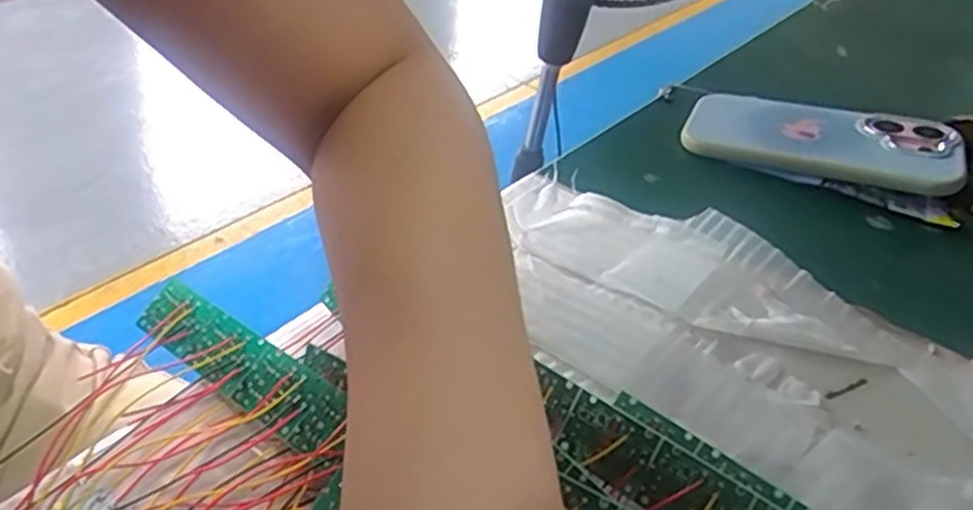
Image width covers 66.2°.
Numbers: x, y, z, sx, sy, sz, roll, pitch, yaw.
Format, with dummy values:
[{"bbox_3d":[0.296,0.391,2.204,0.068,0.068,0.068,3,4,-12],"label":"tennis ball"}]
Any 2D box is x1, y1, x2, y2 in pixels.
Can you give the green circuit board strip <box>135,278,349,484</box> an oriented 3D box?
[{"bbox_3d":[-0.097,0.043,0.290,0.125,0.006,0.025,25,74,32],"label":"green circuit board strip"}]

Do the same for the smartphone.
[{"bbox_3d":[0.219,-0.076,0.494,0.168,0.015,0.079,15,44,26],"label":"smartphone"}]

